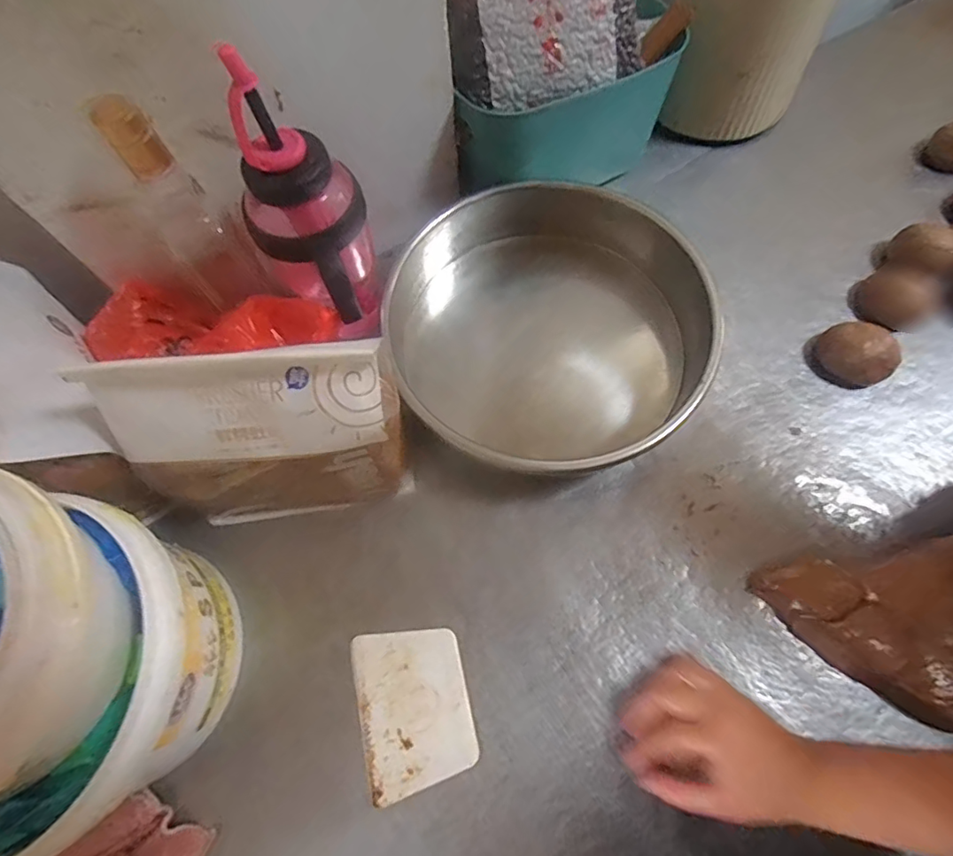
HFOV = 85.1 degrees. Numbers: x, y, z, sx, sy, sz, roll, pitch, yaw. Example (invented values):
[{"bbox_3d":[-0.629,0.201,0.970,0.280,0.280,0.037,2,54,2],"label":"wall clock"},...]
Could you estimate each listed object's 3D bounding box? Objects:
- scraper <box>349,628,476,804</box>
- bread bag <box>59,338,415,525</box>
[{"bbox_3d":[-0.054,0.239,0.449,0.093,0.004,0.125,-14,69,-4],"label":"scraper"},{"bbox_3d":[-0.169,0.014,0.434,0.209,0.195,0.078,-8,69,-1],"label":"bread bag"}]

